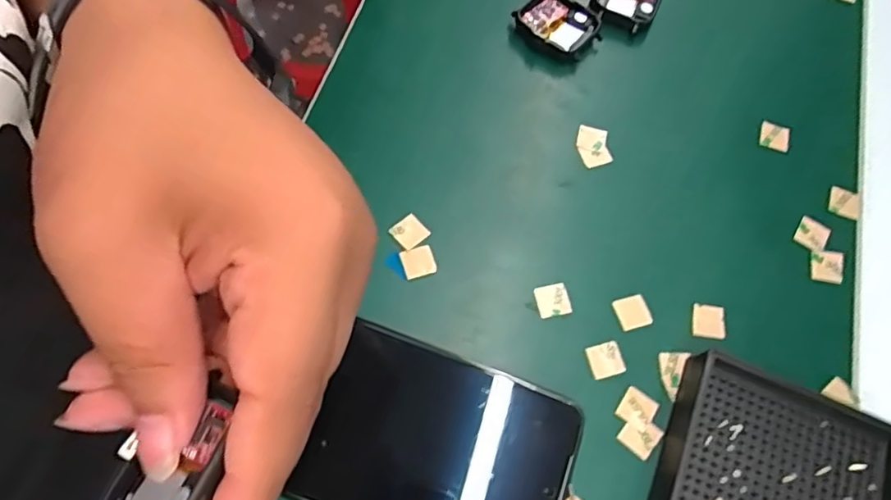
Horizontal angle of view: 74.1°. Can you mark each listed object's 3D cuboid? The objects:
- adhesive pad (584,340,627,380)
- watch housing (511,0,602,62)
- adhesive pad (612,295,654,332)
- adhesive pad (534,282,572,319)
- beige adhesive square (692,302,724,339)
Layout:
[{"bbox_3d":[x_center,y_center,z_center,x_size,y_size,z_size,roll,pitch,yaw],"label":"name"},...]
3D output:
[{"bbox_3d":[0.075,0.051,0.275,0.016,0.004,0.015,-18,68,-11],"label":"adhesive pad"},{"bbox_3d":[0.066,-0.131,0.350,0.045,0.016,0.037,33,68,12],"label":"watch housing"},{"bbox_3d":[0.091,0.030,0.287,0.016,0.004,0.016,-16,68,-10],"label":"adhesive pad"},{"bbox_3d":[0.052,0.024,0.286,0.016,0.004,0.016,-12,67,-8],"label":"adhesive pad"},{"bbox_3d":[0.128,0.035,0.287,0.015,0.004,0.016,13,66,3],"label":"beige adhesive square"}]

